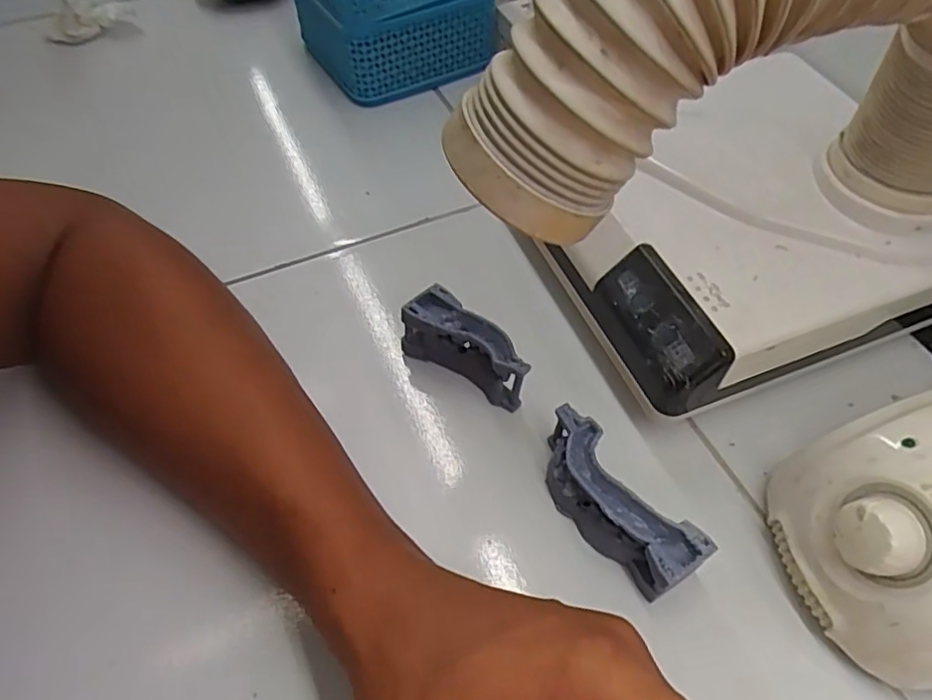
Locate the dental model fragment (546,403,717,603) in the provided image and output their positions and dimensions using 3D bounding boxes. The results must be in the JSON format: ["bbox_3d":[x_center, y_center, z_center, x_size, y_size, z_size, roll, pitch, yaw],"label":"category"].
[{"bbox_3d":[0.066,0.070,0.283,0.029,0.034,0.086,-32,61,-21],"label":"dental model fragment"}]

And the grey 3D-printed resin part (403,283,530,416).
[{"bbox_3d":[0.001,0.001,0.326,0.068,0.039,0.026,33,61,20],"label":"grey 3D-printed resin part"}]

